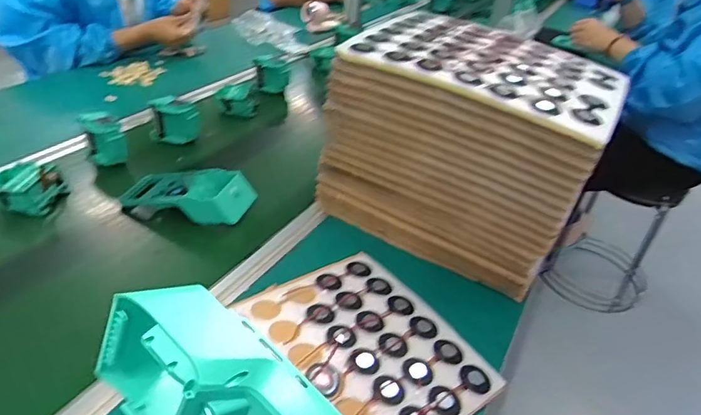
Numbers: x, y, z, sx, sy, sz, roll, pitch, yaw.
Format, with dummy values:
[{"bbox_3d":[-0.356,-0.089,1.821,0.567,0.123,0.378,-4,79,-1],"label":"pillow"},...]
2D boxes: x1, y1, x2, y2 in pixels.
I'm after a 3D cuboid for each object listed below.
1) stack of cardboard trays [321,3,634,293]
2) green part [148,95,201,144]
[{"bbox_3d":[0.153,-0.083,0.673,0.323,0.254,0.200,23,39,23],"label":"stack of cardboard trays"},{"bbox_3d":[-0.312,-0.156,0.876,0.081,0.072,0.038,8,35,3],"label":"green part"}]

